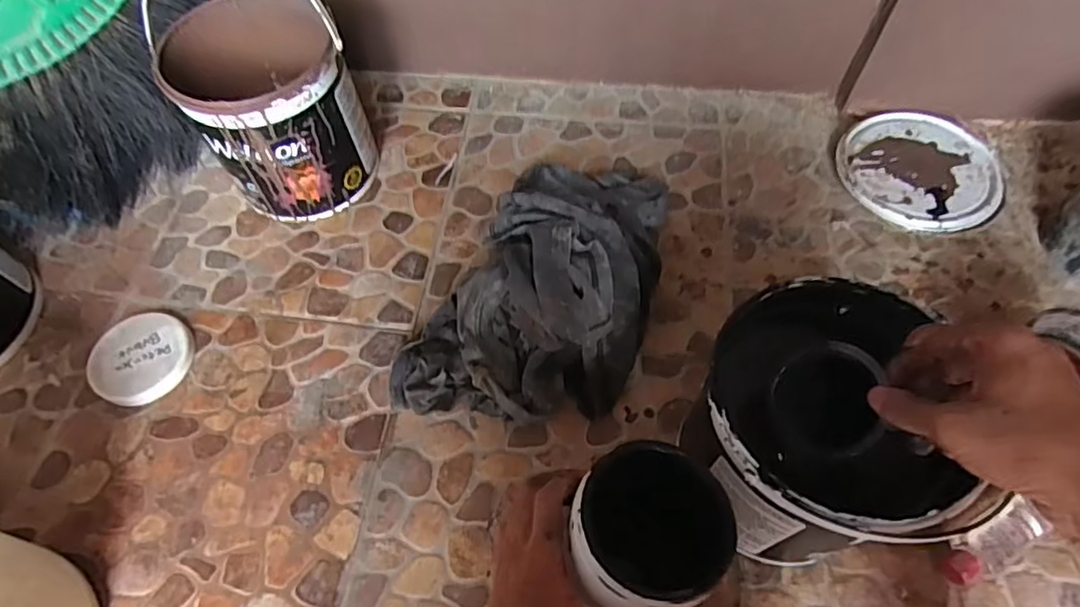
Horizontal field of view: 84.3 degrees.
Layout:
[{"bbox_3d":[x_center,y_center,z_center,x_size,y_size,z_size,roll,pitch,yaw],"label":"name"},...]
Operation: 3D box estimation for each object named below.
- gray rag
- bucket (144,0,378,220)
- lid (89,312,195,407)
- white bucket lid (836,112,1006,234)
[{"bbox_3d":[0.016,-0.027,0.613,0.210,0.099,0.352,24,64,15],"label":"gray rag"},{"bbox_3d":[-0.296,-0.219,0.680,0.164,0.198,0.178,-1,60,2],"label":"bucket"},{"bbox_3d":[-0.419,0.059,0.624,0.099,0.015,0.094,-7,74,-3],"label":"lid"},{"bbox_3d":[0.453,-0.159,0.719,0.178,0.026,0.168,-1,60,2],"label":"white bucket lid"}]

